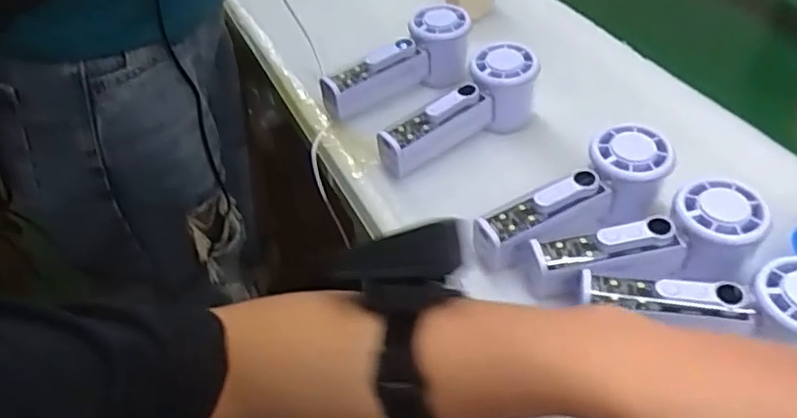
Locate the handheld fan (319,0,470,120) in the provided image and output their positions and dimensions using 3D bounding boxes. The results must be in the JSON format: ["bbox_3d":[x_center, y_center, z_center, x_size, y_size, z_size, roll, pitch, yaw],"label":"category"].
[{"bbox_3d":[-0.004,-0.134,0.574,0.142,0.060,0.044,-20,48,-15],"label":"handheld fan"}]

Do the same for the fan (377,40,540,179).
[{"bbox_3d":[0.049,-0.082,0.525,0.146,0.063,0.049,-23,49,-18],"label":"fan"}]

